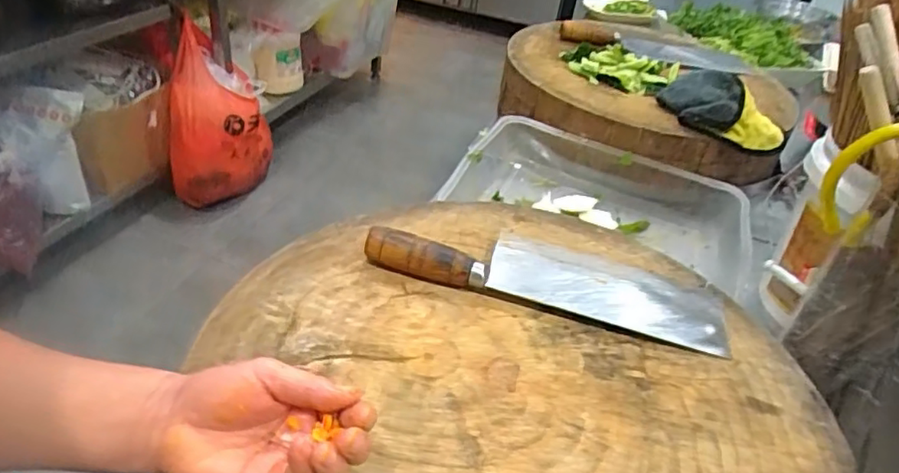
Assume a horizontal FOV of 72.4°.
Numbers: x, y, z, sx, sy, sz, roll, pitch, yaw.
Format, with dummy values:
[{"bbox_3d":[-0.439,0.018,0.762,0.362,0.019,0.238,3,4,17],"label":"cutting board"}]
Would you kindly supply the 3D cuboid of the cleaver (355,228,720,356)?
[{"bbox_3d":[0.087,0.026,0.535,0.300,0.034,0.083,14,37,7],"label":"cleaver"}]

